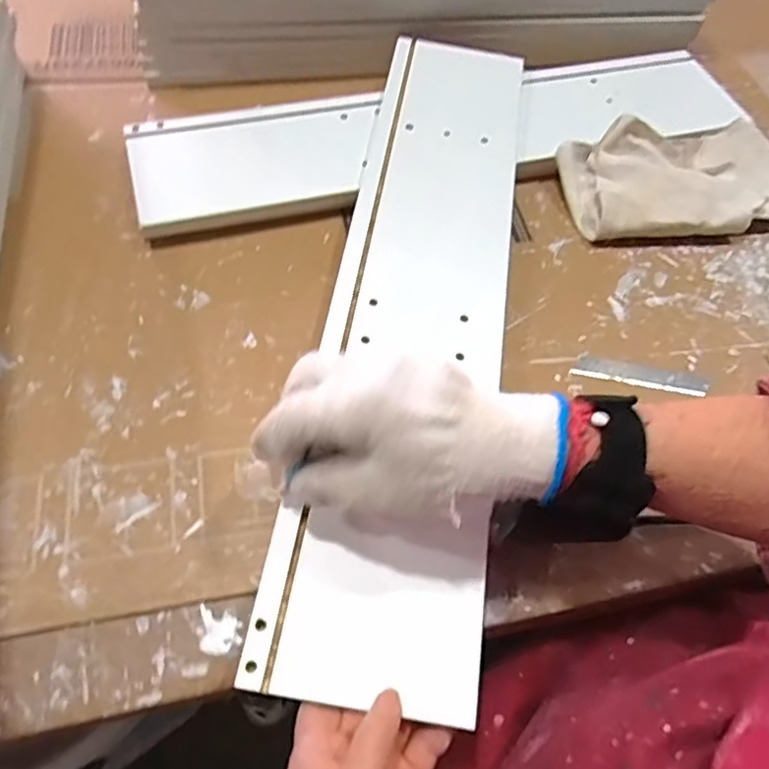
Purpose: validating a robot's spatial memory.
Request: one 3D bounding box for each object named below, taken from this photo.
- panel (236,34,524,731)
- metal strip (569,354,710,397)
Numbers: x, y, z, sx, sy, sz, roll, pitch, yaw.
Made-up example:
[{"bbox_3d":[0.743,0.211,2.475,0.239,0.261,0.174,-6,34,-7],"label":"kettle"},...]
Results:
[{"bbox_3d":[0.028,-0.071,0.446,0.120,0.025,0.540,10,60,1],"label":"panel"},{"bbox_3d":[0.188,-0.007,0.464,0.099,0.004,0.016,10,64,0],"label":"metal strip"}]

